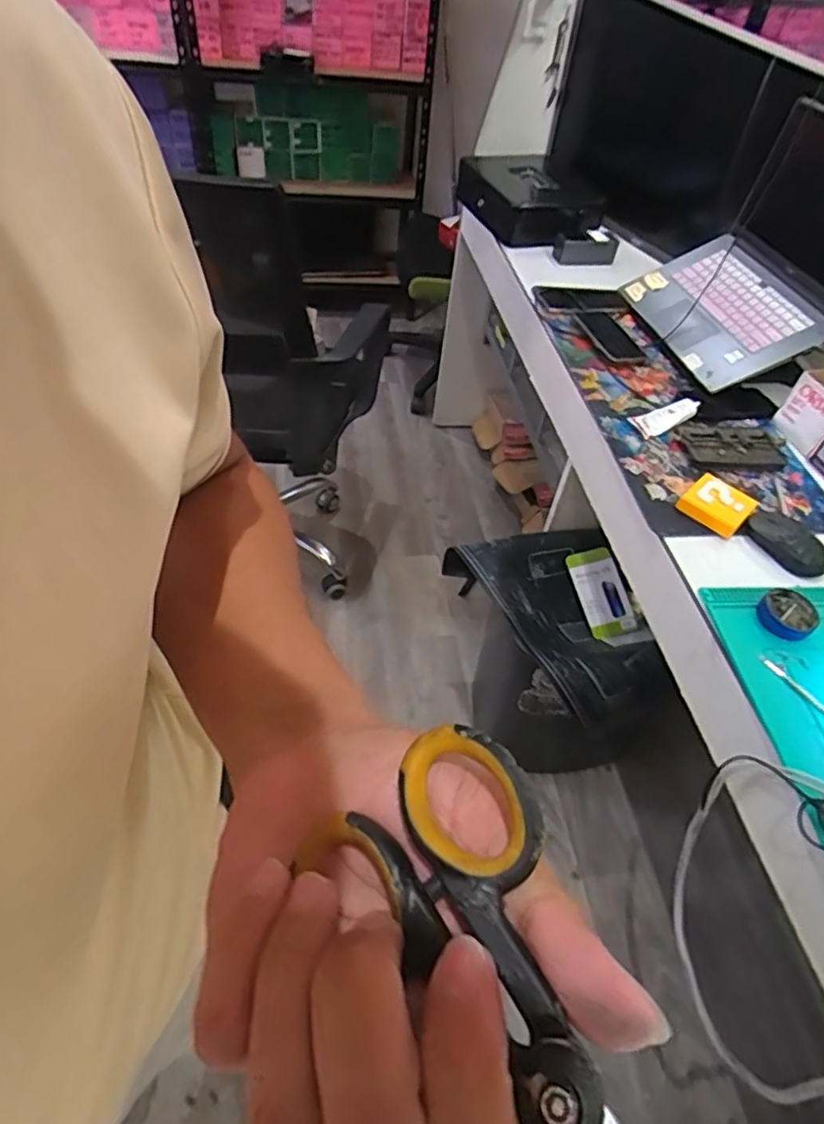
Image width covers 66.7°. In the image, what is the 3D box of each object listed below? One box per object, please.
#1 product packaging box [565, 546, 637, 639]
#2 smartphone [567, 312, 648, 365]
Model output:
[{"bbox_3d":[0.350,0.055,1.154,0.085,0.018,0.163,-16,72,-4],"label":"product packaging box"},{"bbox_3d":[0.363,-0.414,1.157,0.085,0.017,0.173,-7,52,-20],"label":"smartphone"}]

